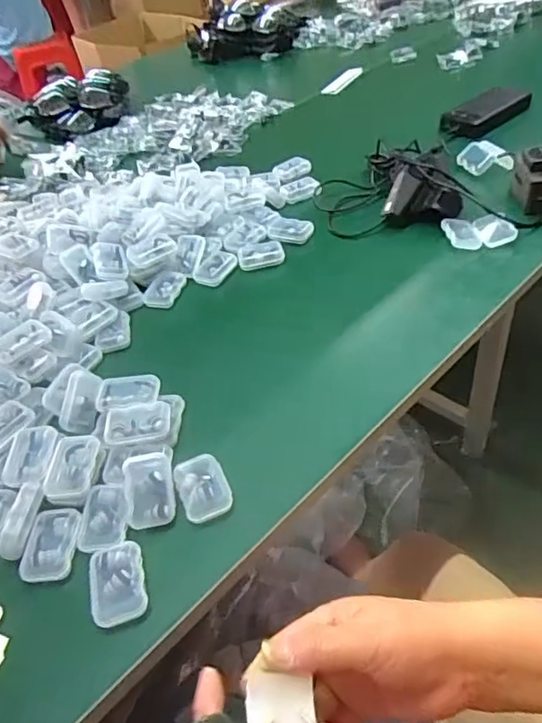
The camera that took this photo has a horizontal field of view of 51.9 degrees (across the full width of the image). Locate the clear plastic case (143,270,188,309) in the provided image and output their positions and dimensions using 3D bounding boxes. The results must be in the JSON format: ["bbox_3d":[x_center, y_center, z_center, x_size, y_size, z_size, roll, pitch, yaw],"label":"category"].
[{"bbox_3d":[-0.124,-0.087,0.656,0.035,0.013,0.058,9,46,18],"label":"clear plastic case"}]

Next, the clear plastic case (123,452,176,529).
[{"bbox_3d":[-0.096,0.101,0.441,0.038,0.014,0.056,-13,70,3],"label":"clear plastic case"}]

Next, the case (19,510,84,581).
[{"bbox_3d":[-0.165,0.135,0.421,0.035,0.014,0.056,-3,43,6],"label":"case"}]

